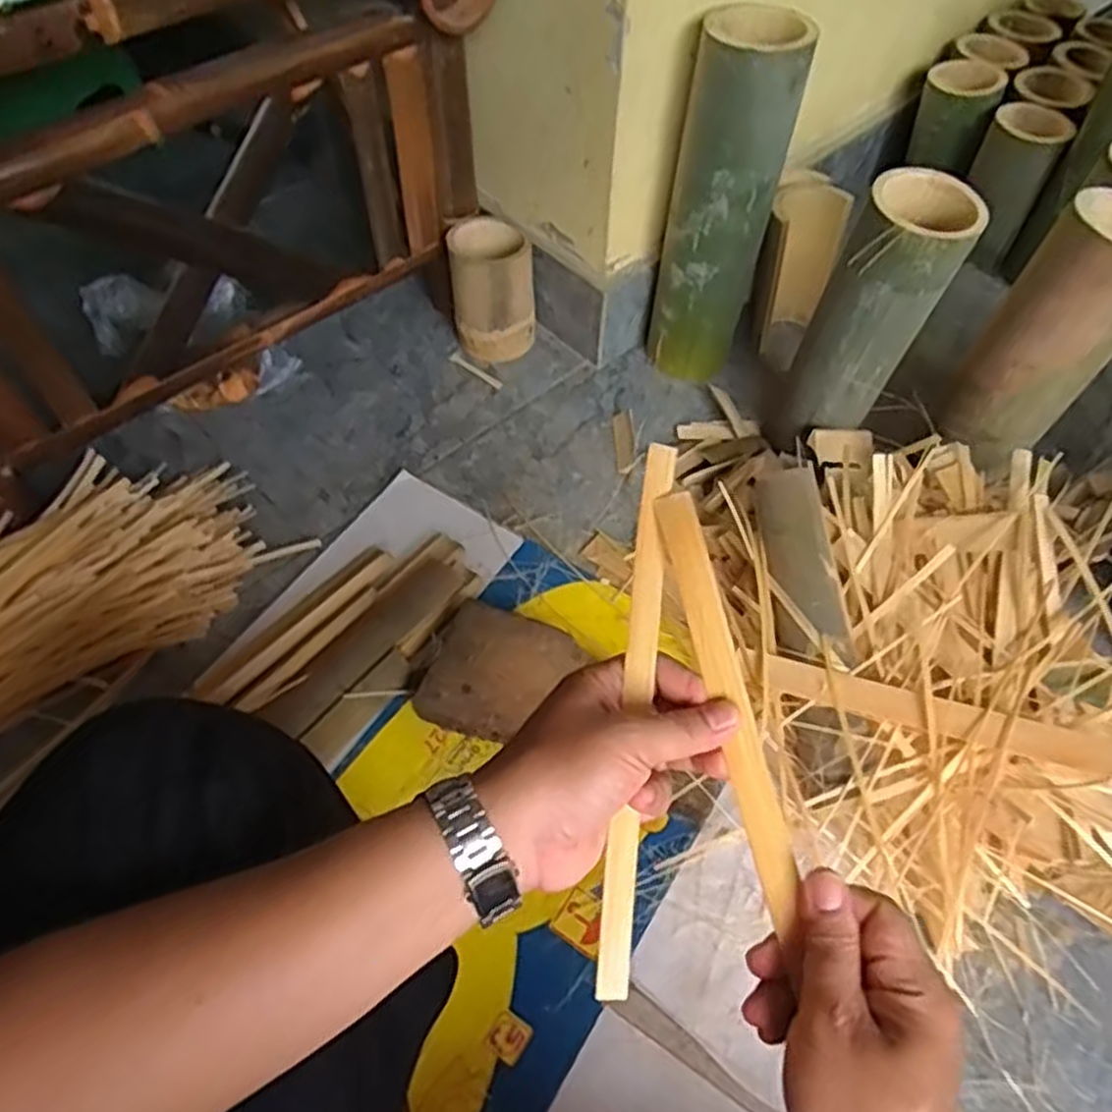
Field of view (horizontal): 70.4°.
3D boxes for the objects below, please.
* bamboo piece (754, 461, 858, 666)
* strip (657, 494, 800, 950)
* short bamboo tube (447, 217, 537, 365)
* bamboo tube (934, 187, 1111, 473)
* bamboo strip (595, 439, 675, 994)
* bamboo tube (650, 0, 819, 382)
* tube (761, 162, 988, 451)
[{"bbox_3d":[0.202,0.004,0.650,0.053,0.027,0.170,-5,70,-5],"label":"bamboo piece"},{"bbox_3d":[0.086,0.070,0.392,0.023,0.007,0.211,-14,77,3],"label":"strip"},{"bbox_3d":[-0.068,-0.280,0.844,0.084,0.125,0.081,-8,56,-6],"label":"short bamboo tube"},{"bbox_3d":[0.408,-0.177,0.644,0.092,0.201,0.095,-37,64,-23],"label":"bamboo tube"},{"bbox_3d":[0.041,0.074,0.396,0.016,0.007,0.270,6,78,3],"label":"bamboo strip"},{"bbox_3d":[0.154,-0.321,0.750,0.095,0.316,0.091,11,56,6],"label":"bamboo tube"},{"bbox_3d":[0.263,-0.189,0.680,0.097,0.255,0.075,28,60,17],"label":"tube"}]

